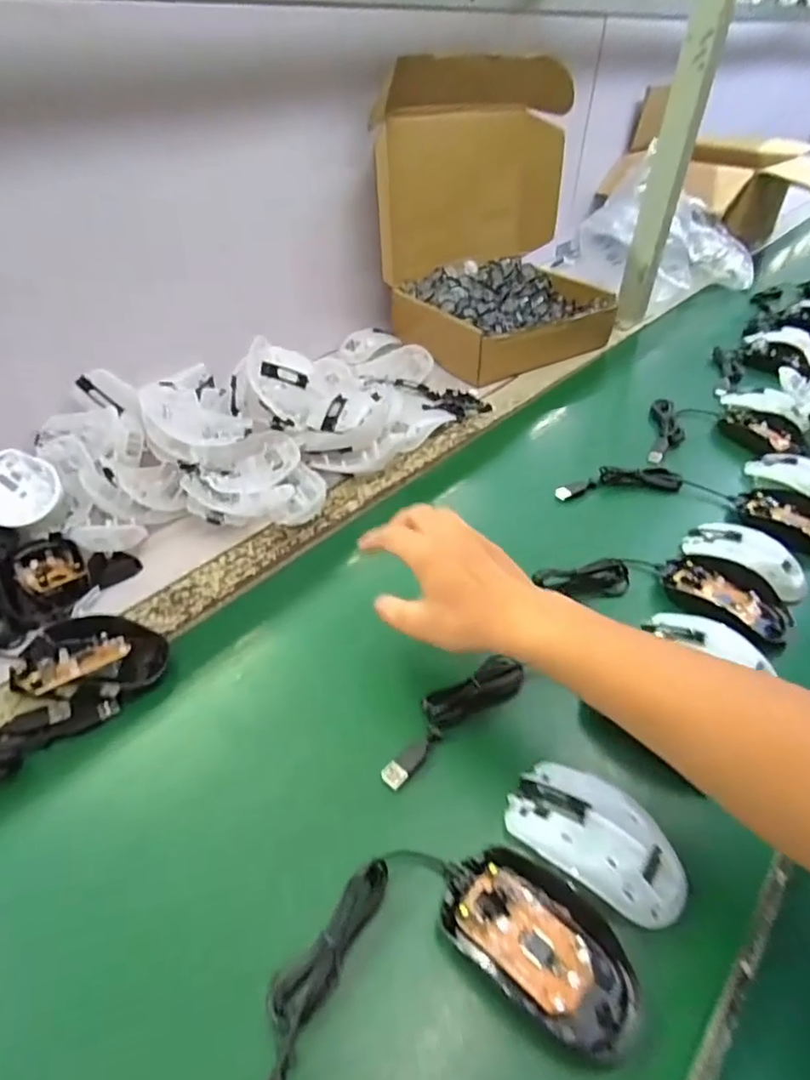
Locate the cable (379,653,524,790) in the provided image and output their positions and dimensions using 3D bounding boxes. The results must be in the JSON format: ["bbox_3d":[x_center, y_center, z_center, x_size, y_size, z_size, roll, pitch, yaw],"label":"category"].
[{"bbox_3d":[0.032,0.120,0.417,0.128,0.017,0.029,-31,44,-29],"label":"cable"}]

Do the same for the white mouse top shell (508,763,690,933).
[{"bbox_3d":[0.110,0.171,0.347,0.101,0.028,0.057,26,48,35],"label":"white mouse top shell"}]

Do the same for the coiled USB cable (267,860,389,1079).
[{"bbox_3d":[-0.048,0.219,0.290,0.029,0.015,0.132,12,41,22],"label":"coiled USB cable"}]

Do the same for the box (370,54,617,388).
[{"bbox_3d":[0.150,-0.441,0.817,0.314,0.334,0.206,-26,42,-24],"label":"box"}]

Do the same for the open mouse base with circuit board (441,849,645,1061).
[{"bbox_3d":[0.070,0.209,0.316,0.103,0.024,0.059,22,46,31],"label":"open mouse base with circuit board"}]

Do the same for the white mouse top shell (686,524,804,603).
[{"bbox_3d":[0.300,0.013,0.529,0.049,0.024,0.101,-32,44,-29],"label":"white mouse top shell"}]

